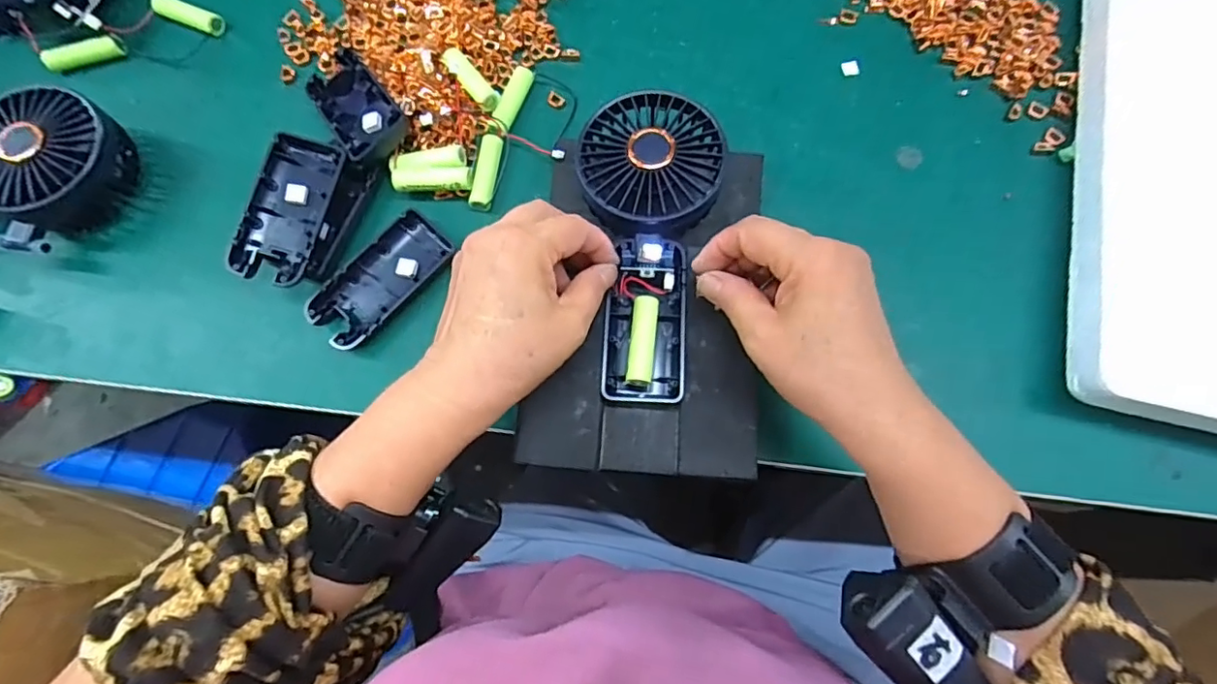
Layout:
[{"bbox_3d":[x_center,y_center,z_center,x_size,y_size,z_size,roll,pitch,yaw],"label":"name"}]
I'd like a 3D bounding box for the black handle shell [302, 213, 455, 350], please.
[{"bbox_3d":[-0.143,-0.040,0.358,0.044,0.014,0.092,40,81,9],"label":"black handle shell"}]

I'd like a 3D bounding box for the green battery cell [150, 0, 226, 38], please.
[{"bbox_3d":[-0.305,-0.237,0.410,0.055,0.015,0.017,17,78,5],"label":"green battery cell"}]

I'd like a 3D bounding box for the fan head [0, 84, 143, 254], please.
[{"bbox_3d":[-0.360,-0.111,0.363,0.080,0.048,0.099,36,80,9],"label":"fan head"}]

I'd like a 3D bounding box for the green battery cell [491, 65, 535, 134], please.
[{"bbox_3d":[-0.066,-0.166,0.388,0.014,0.011,0.052,18,78,5],"label":"green battery cell"}]

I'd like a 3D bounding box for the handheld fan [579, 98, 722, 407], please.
[{"bbox_3d":[0.022,-0.056,0.329,0.078,0.025,0.180,2,86,1],"label":"handheld fan"}]

